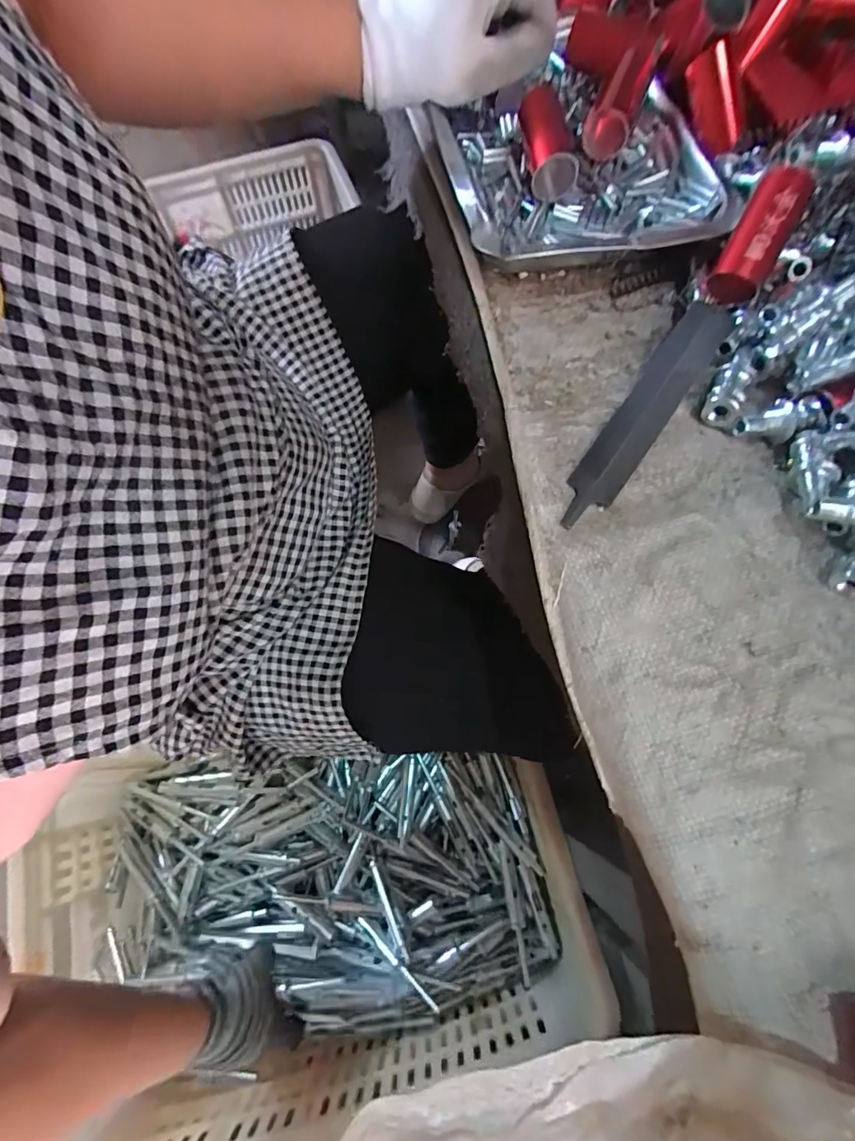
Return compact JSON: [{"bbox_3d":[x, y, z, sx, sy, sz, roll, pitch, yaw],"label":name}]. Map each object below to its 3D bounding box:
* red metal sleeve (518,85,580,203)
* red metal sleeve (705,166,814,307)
[{"bbox_3d":[0.079,-0.281,0.322,0.028,0.026,0.073,-6,70,-2],"label":"red metal sleeve"},{"bbox_3d":[0.185,-0.186,0.273,0.028,0.022,0.066,28,110,10],"label":"red metal sleeve"}]

